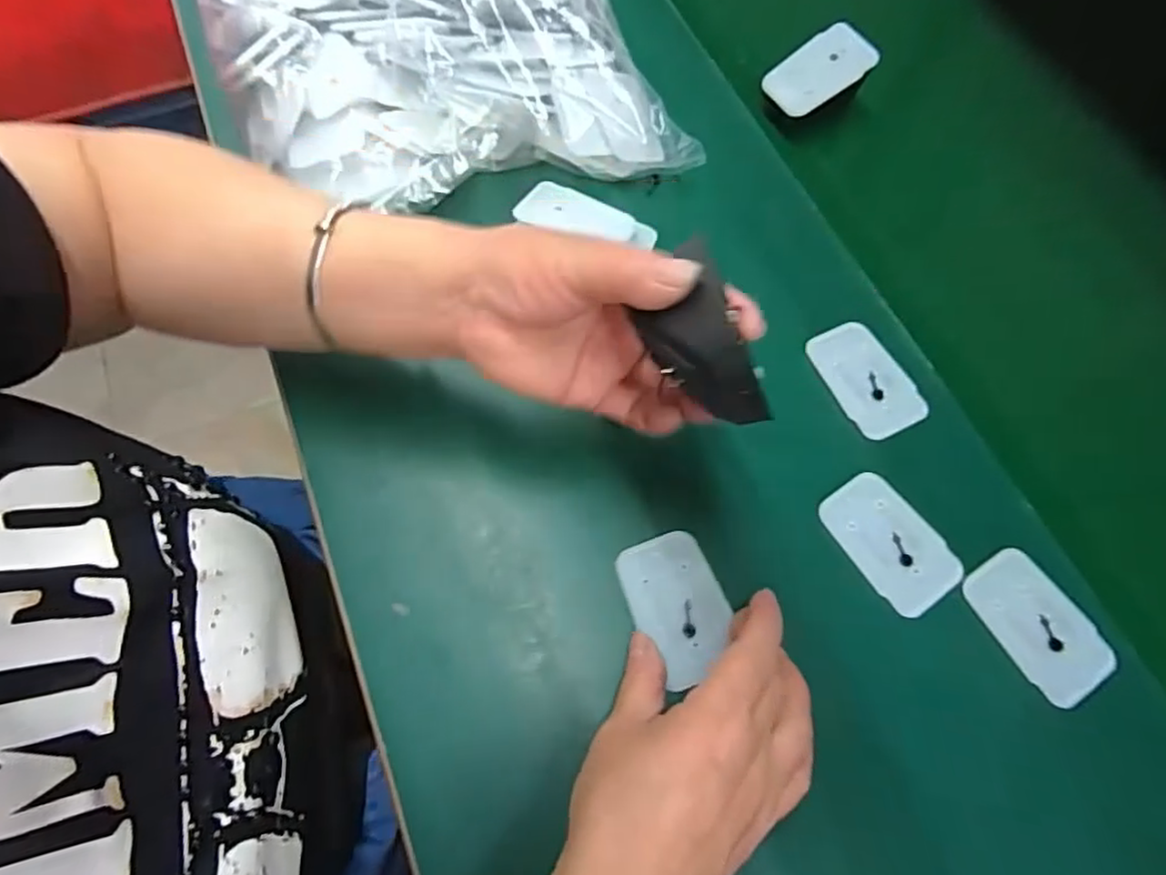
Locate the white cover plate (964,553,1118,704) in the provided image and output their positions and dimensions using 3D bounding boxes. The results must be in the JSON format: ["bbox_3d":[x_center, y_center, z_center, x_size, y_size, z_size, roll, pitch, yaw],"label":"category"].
[{"bbox_3d":[0.223,0.092,0.317,0.044,0.005,0.069,-33,73,-14],"label":"white cover plate"}]

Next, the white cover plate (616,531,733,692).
[{"bbox_3d":[0.047,0.082,0.316,0.046,0.006,0.068,-21,71,-11],"label":"white cover plate"}]

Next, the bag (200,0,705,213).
[{"bbox_3d":[-0.111,-0.279,0.418,0.249,0.082,0.323,-23,71,-11],"label":"bag"}]

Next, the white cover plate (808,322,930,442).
[{"bbox_3d":[0.164,-0.035,0.373,0.044,0.004,0.071,-23,71,-11],"label":"white cover plate"}]

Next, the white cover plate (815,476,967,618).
[{"bbox_3d":[0.158,0.053,0.332,0.044,0.004,0.071,-35,74,-15],"label":"white cover plate"}]

